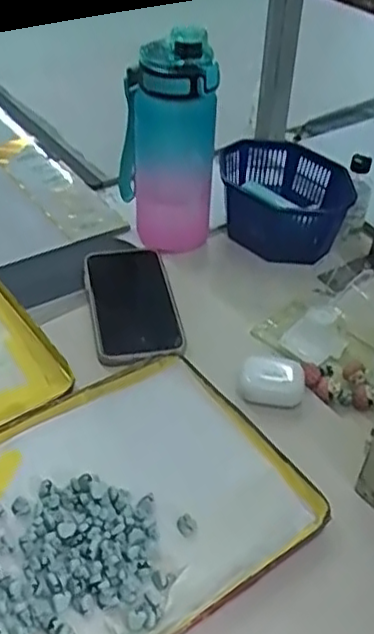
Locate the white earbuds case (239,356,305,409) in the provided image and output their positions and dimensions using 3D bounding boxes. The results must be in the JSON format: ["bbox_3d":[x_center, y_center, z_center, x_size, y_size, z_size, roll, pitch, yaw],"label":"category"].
[{"bbox_3d":[0.070,0.053,0.553,0.052,0.029,0.038,3,43,3],"label":"white earbuds case"}]

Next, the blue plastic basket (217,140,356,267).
[{"bbox_3d":[0.105,-0.129,0.739,0.130,0.069,0.136,-1,43,-2],"label":"blue plastic basket"}]

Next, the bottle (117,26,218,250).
[{"bbox_3d":[-0.021,-0.171,0.679,0.093,0.214,0.065,-4,44,-5],"label":"bottle"}]

